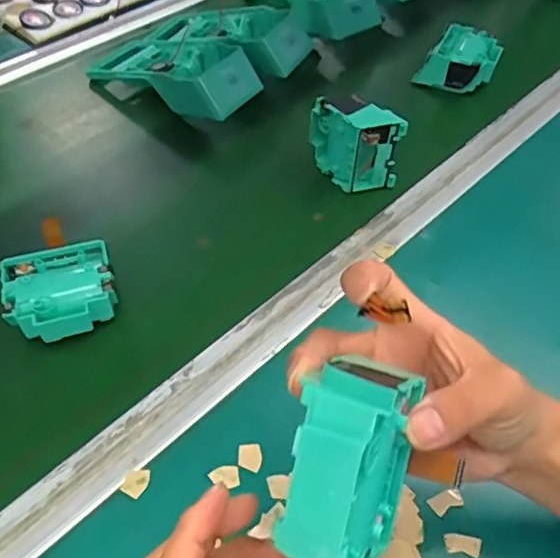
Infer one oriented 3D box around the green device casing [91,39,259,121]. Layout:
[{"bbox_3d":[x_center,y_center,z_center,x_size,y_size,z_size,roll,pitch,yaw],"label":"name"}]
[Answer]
[{"bbox_3d":[-0.114,-0.219,0.618,0.192,0.060,0.092,23,53,16],"label":"green device casing"}]

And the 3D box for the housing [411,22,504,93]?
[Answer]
[{"bbox_3d":[0.197,-0.240,0.643,0.078,0.042,0.064,22,53,15],"label":"housing"}]

